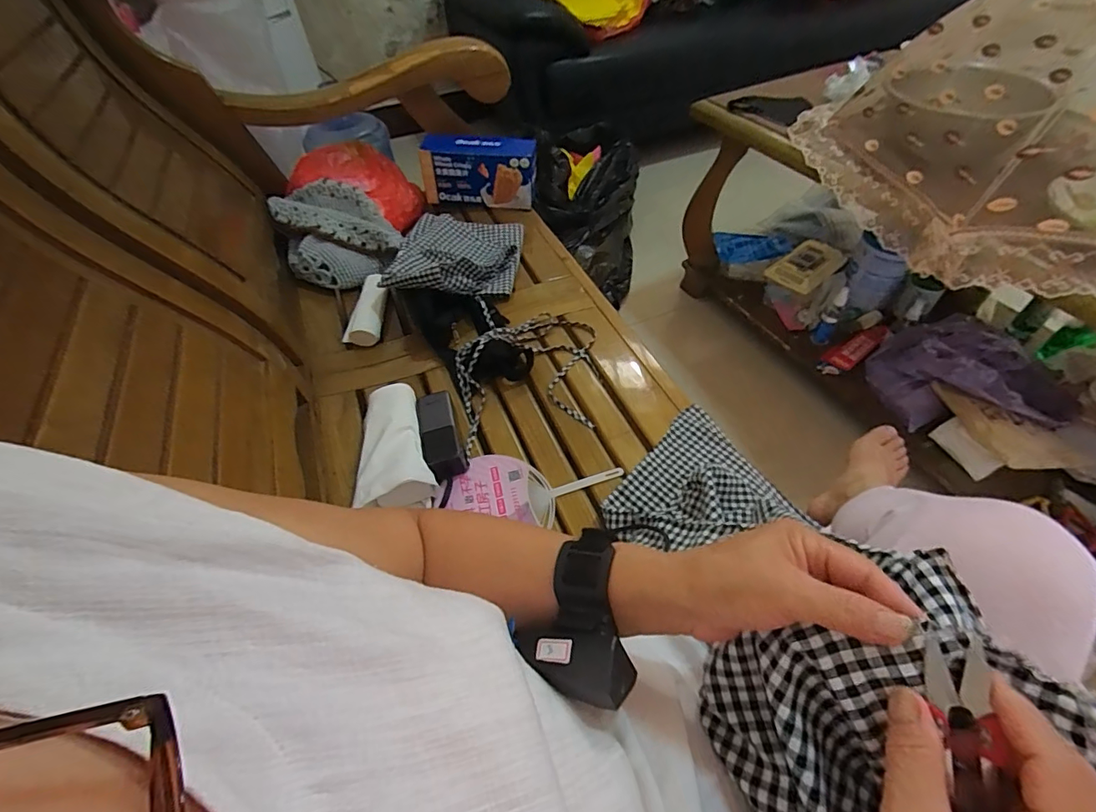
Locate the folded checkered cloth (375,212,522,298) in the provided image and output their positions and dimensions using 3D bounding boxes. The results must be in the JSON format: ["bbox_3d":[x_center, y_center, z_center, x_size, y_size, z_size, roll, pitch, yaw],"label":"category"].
[{"bbox_3d":[-0.180,-0.301,0.968,0.234,0.070,0.281,2,49,5],"label":"folded checkered cloth"}]

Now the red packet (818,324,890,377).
[{"bbox_3d":[0.674,-0.126,1.067,0.205,0.030,0.062,-26,52,-19],"label":"red packet"}]

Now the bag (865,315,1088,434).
[{"bbox_3d":[0.804,-0.063,0.935,0.268,0.120,0.281,-14,49,-9],"label":"bag"}]

